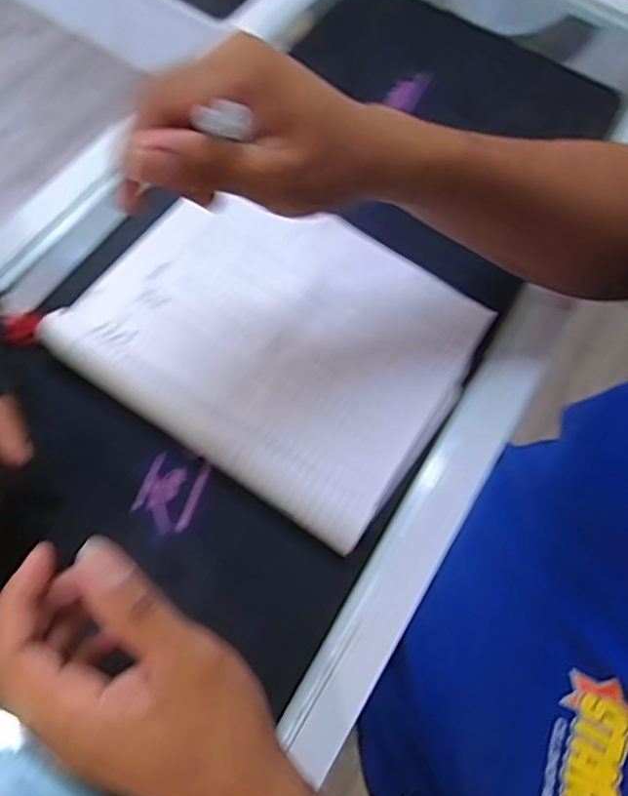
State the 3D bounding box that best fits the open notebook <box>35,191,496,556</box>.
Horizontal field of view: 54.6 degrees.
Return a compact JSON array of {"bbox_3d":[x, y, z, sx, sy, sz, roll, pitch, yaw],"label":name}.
[{"bbox_3d":[-0.023,-0.049,0.439,0.253,0.011,0.217,33,65,8],"label":"open notebook"}]

